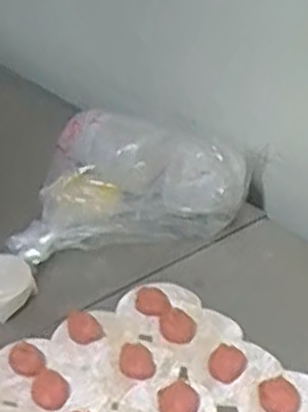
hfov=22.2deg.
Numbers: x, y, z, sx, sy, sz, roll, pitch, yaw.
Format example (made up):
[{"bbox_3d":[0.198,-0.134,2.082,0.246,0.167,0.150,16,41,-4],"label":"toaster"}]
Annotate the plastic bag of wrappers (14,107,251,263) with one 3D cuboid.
[{"bbox_3d":[-0.051,-0.037,1.000,0.291,0.088,0.234,-16,34,-14],"label":"plastic bag of wrappers"}]

